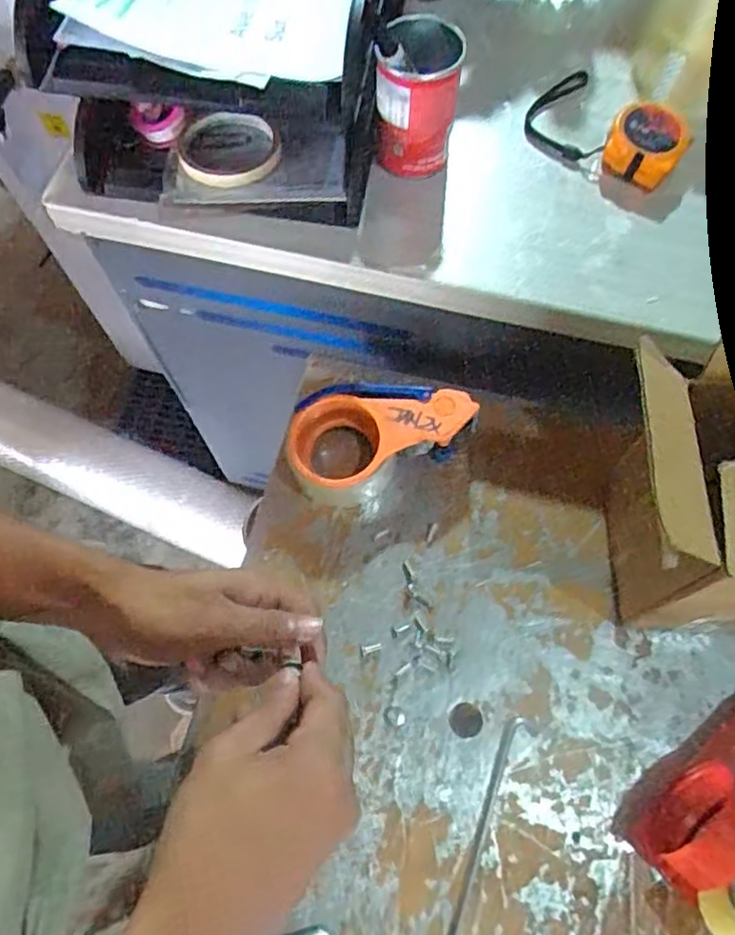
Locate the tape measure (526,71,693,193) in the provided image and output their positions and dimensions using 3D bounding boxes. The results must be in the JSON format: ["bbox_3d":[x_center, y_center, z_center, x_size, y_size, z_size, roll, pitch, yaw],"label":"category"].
[{"bbox_3d":[0.204,-0.299,0.576,0.090,0.034,0.147,-33,71,-10],"label":"tape measure"}]

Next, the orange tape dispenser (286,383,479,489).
[{"bbox_3d":[0.009,-0.031,0.569,0.152,0.060,0.079,-23,69,-6],"label":"orange tape dispenser"}]

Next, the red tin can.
[{"bbox_3d":[0.041,-0.303,0.541,0.064,0.101,0.064,0,68,1],"label":"red tin can"}]

